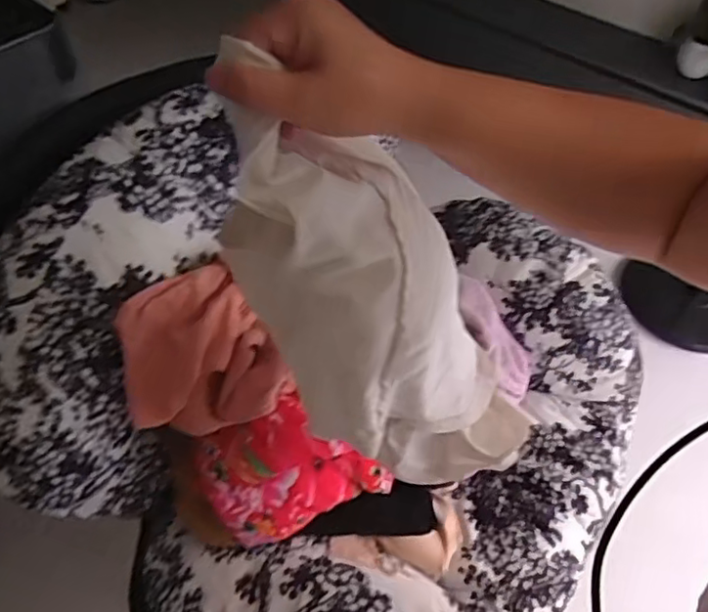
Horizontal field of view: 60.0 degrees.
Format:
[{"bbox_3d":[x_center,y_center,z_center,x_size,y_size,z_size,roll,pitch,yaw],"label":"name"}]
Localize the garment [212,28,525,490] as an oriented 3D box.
[{"bbox_3d":[0.030,0.039,0.511,0.153,0.444,0.118,-23,53,7],"label":"garment"}]

